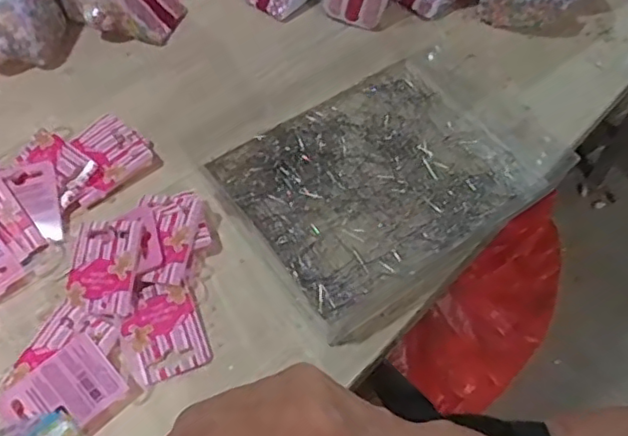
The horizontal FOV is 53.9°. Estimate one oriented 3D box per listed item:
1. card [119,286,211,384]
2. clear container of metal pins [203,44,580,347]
[{"bbox_3d":[-0.093,0.069,0.379,0.046,0.004,0.059,-20,66,-13],"label":"card"},{"bbox_3d":[0.064,-0.036,0.459,0.244,0.024,0.163,-32,64,-20],"label":"clear container of metal pins"}]

